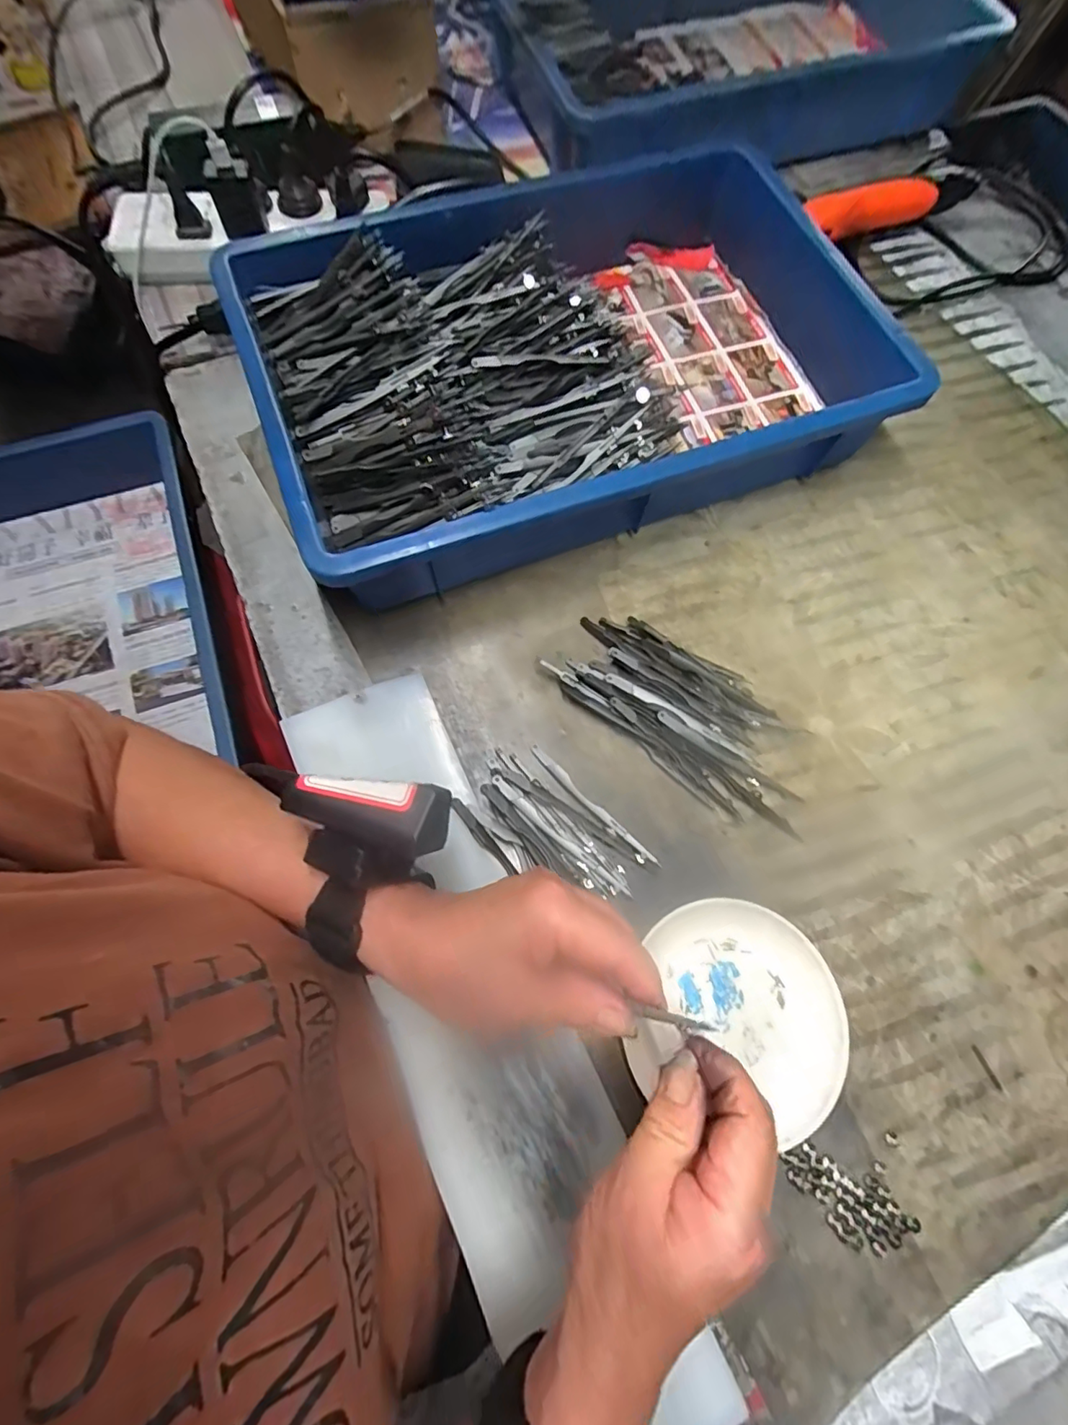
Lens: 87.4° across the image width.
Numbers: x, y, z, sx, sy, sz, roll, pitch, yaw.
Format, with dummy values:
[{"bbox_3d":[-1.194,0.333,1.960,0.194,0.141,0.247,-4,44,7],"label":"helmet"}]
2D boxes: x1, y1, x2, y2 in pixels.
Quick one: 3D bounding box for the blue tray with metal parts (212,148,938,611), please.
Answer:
[{"bbox_3d":[0.026,-0.257,0.411,0.429,0.087,0.282,-21,74,-8],"label":"blue tray with metal parts"}]

